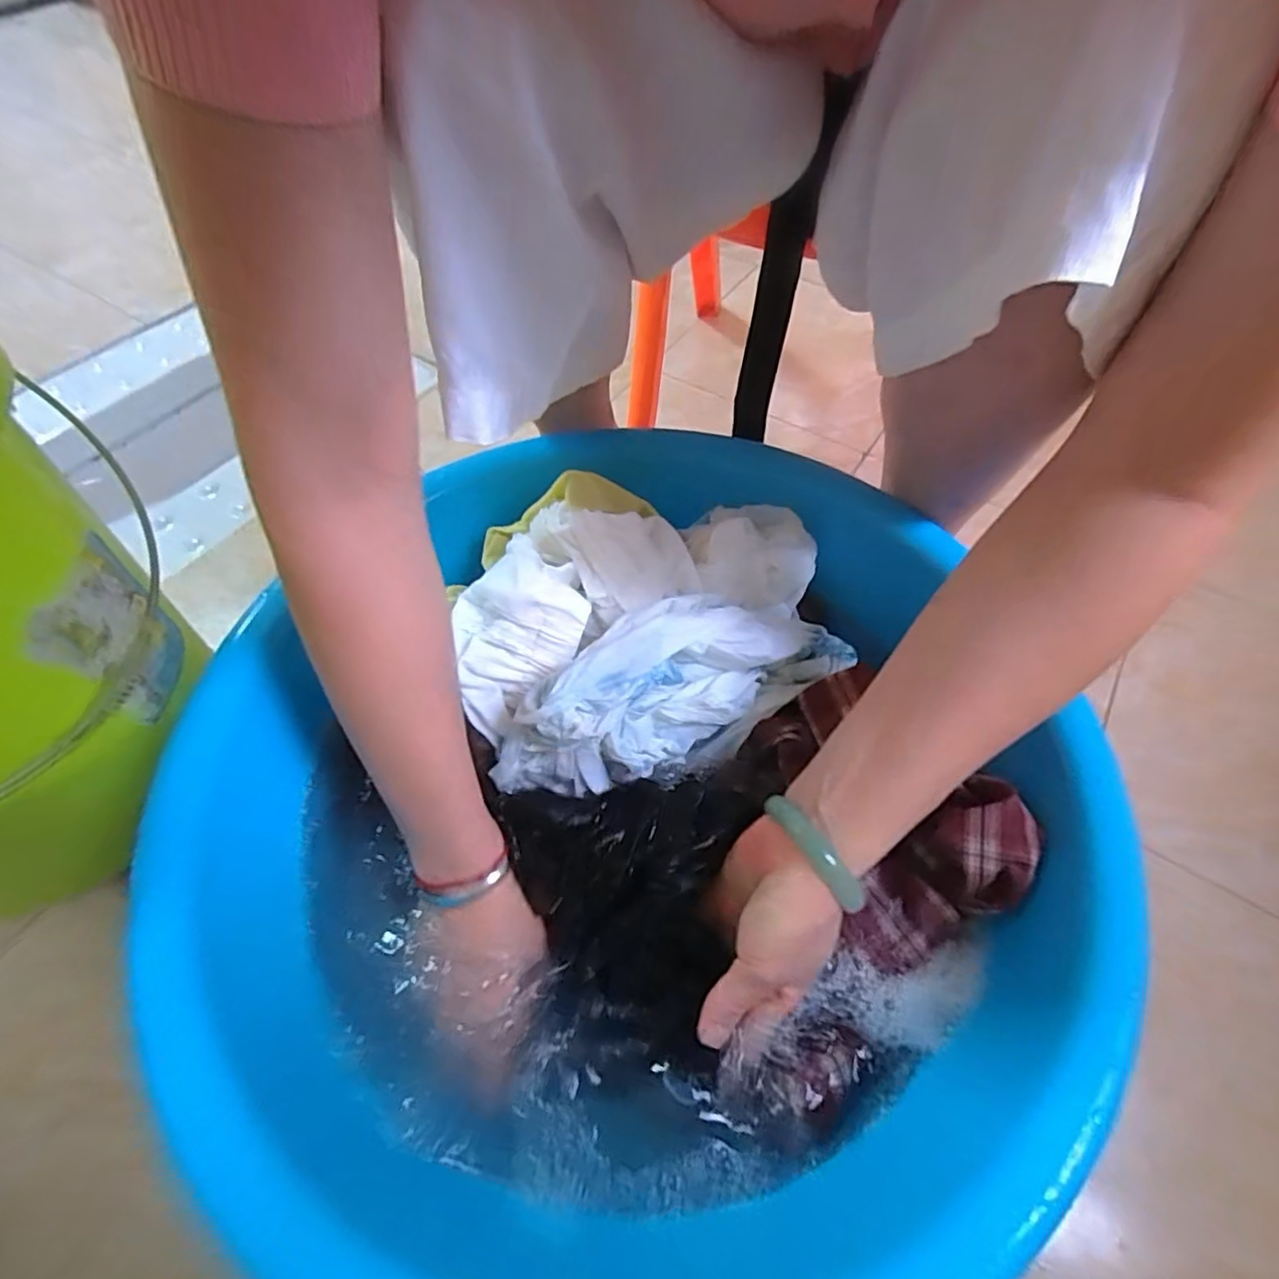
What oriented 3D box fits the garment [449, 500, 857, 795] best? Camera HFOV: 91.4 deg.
[{"bbox_3d":[0.011,-0.011,0.416,0.245,0.100,0.169,-14,58,-7],"label":"garment"}]

